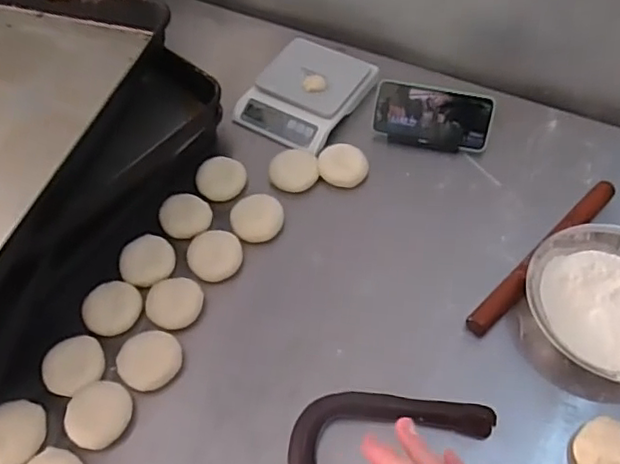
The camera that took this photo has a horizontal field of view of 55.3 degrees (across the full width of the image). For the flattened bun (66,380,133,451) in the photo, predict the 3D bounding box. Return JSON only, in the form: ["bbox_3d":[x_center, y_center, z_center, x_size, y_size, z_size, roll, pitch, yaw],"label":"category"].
[{"bbox_3d":[-0.227,0.197,0.637,0.064,0.016,0.068,-2,55,3],"label":"flattened bun"}]

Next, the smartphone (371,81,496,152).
[{"bbox_3d":[0.173,-0.164,0.833,0.161,0.013,0.078,11,99,10],"label":"smartphone"}]

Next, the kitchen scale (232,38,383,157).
[{"bbox_3d":[-0.006,-0.212,0.882,0.153,0.036,0.181,27,62,21],"label":"kitchen scale"}]

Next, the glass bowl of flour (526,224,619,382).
[{"bbox_3d":[0.336,0.081,0.653,0.183,0.057,0.178,7,56,9],"label":"glass bowl of flour"}]

